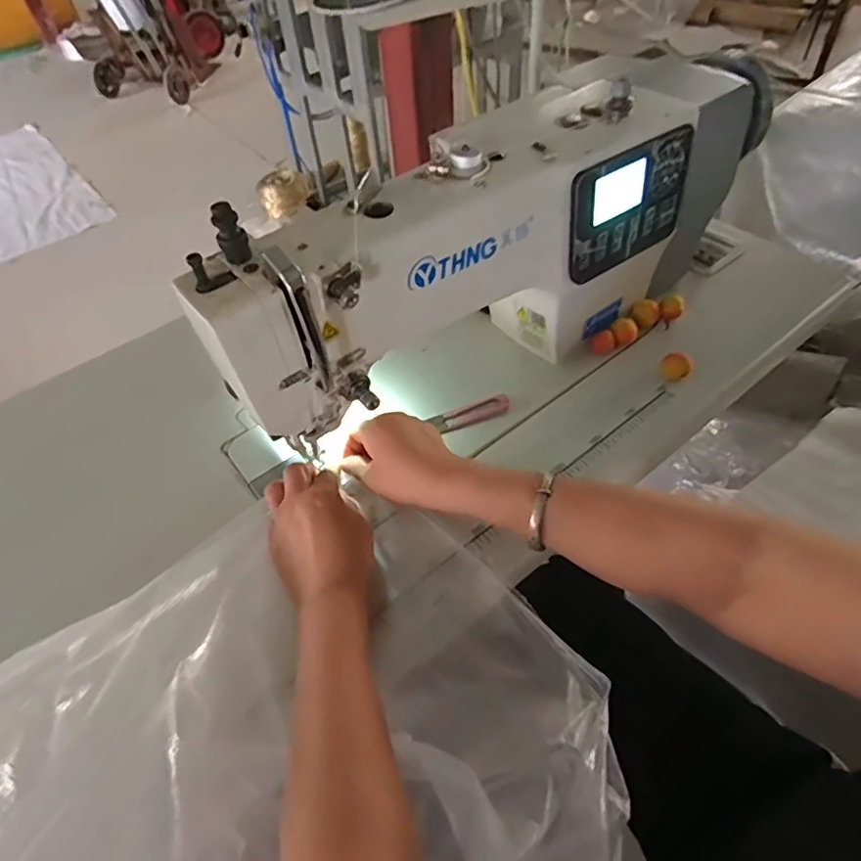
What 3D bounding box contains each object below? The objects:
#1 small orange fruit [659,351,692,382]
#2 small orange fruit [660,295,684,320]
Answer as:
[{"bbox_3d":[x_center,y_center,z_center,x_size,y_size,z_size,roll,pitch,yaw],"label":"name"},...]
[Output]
[{"bbox_3d":[0.253,-0.066,0.579,0.027,0.022,0.021,34,61,27],"label":"small orange fruit"},{"bbox_3d":[0.278,-0.142,0.643,0.025,0.023,0.022,19,55,18],"label":"small orange fruit"}]

